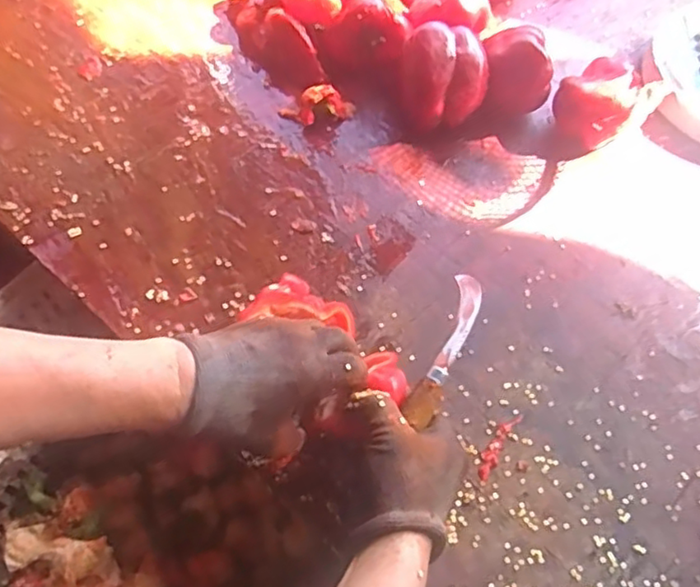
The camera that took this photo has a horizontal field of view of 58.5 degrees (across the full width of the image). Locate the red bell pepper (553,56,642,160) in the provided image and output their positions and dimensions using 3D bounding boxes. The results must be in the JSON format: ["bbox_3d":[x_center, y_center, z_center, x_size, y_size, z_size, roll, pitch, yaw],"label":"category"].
[{"bbox_3d":[0.258,-0.197,0.659,0.081,0.075,0.088,28,63,13],"label":"red bell pepper"}]

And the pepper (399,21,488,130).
[{"bbox_3d":[0.093,-0.219,0.654,0.084,0.090,0.082,-7,61,-7],"label":"pepper"}]

